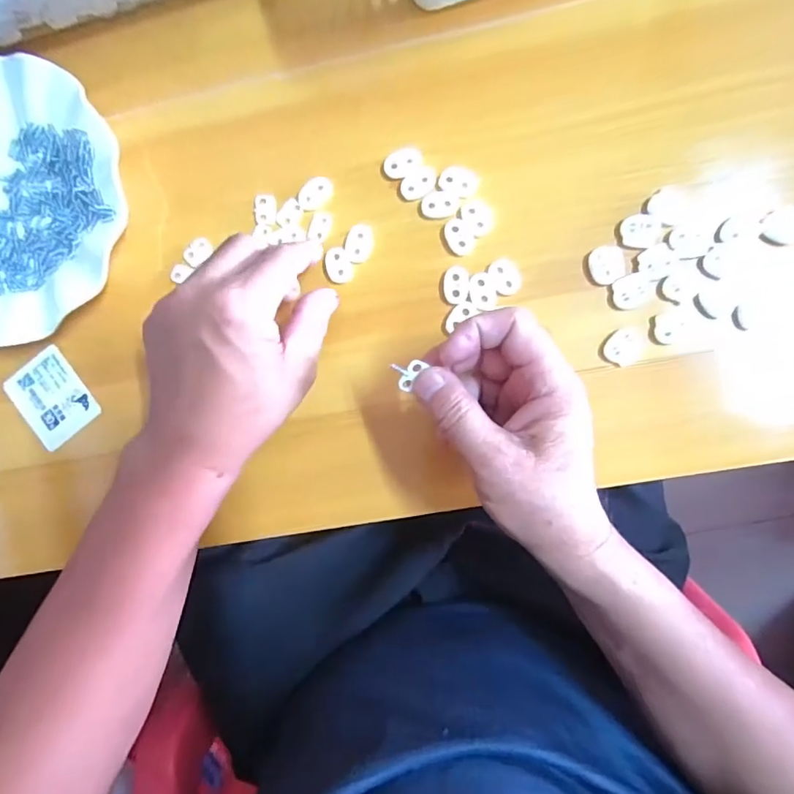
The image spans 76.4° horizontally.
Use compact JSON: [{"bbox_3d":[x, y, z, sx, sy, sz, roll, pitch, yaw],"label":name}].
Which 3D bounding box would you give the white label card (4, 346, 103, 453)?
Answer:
[{"bbox_3d":[-0.241,0.001,0.353,0.047,0.004,0.058,-37,90,1],"label":"white label card"}]

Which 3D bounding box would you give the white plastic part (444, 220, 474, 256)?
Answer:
[{"bbox_3d":[0.040,-0.101,0.318,0.014,0.004,0.024,-31,90,6],"label":"white plastic part"}]

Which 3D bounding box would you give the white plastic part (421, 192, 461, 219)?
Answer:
[{"bbox_3d":[0.028,-0.122,0.319,0.024,0.004,0.016,-1,93,5],"label":"white plastic part"}]

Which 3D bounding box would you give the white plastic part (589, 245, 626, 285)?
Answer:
[{"bbox_3d":[0.129,-0.081,0.309,0.021,0.004,0.023,0,93,5],"label":"white plastic part"}]

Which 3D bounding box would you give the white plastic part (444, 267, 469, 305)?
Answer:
[{"bbox_3d":[0.038,-0.071,0.319,0.015,0.004,0.023,2,93,5],"label":"white plastic part"}]

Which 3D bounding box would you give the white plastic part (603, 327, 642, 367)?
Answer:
[{"bbox_3d":[0.139,-0.031,0.309,0.019,0.004,0.023,27,95,3],"label":"white plastic part"}]

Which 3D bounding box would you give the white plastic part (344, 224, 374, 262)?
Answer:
[{"bbox_3d":[-0.024,-0.099,0.325,0.016,0.004,0.024,18,94,4],"label":"white plastic part"}]

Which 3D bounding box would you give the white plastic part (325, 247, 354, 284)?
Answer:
[{"bbox_3d":[-0.038,-0.085,0.326,0.016,0.004,0.022,-23,90,6],"label":"white plastic part"}]

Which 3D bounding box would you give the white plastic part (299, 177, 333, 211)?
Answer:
[{"bbox_3d":[-0.053,-0.131,0.326,0.024,0.004,0.017,-30,90,6],"label":"white plastic part"}]

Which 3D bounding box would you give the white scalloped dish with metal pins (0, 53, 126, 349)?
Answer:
[{"bbox_3d":[-0.265,-0.127,0.335,0.179,0.022,0.174,0,93,5],"label":"white scalloped dish with metal pins"}]

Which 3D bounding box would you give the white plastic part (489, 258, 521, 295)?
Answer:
[{"bbox_3d":[0.069,-0.076,0.316,0.018,0.004,0.023,-22,91,6],"label":"white plastic part"}]

